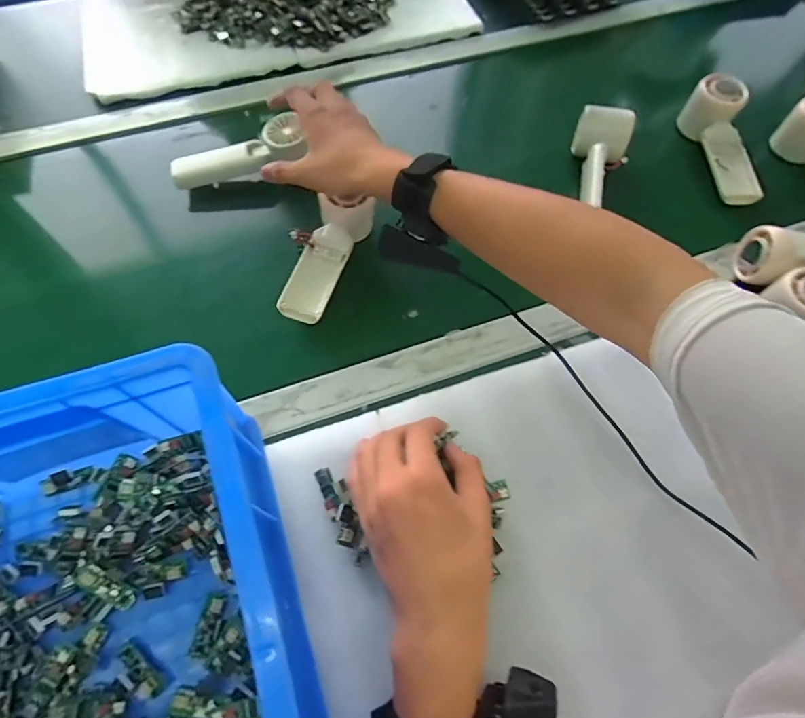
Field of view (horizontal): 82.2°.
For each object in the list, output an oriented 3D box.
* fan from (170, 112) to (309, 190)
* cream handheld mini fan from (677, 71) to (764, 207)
[{"bbox_3d":[-0.184,-0.228,0.520,0.153,0.027,0.050,-15,63,10],"label":"fan"},{"bbox_3d":[0.381,-0.253,0.544,0.051,0.061,0.178,-5,76,-4],"label":"cream handheld mini fan"}]

